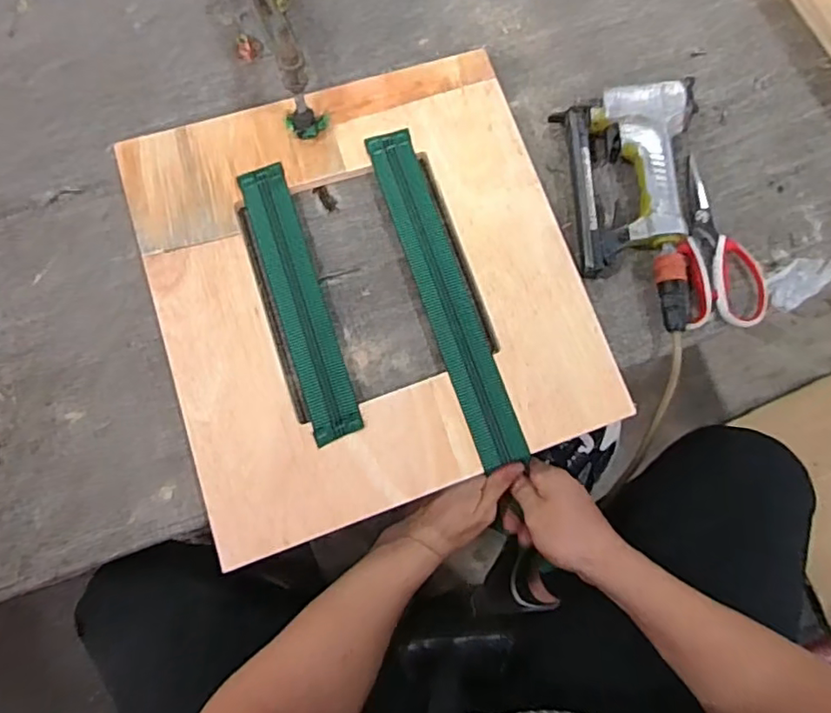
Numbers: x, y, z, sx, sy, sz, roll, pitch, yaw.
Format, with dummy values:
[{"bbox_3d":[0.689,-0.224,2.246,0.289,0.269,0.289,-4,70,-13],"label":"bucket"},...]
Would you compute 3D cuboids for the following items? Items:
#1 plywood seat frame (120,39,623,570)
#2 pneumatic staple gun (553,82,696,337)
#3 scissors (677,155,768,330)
[{"bbox_3d":[-0.048,-0.073,0.584,0.399,0.012,0.424,-18,78,-5],"label":"plywood seat frame"},{"bbox_3d":[0.225,-0.151,0.586,0.128,0.042,0.246,-7,78,-3],"label":"pneumatic staple gun"},{"bbox_3d":[0.303,-0.118,0.598,0.074,0.015,0.181,-6,78,-2],"label":"scissors"}]

